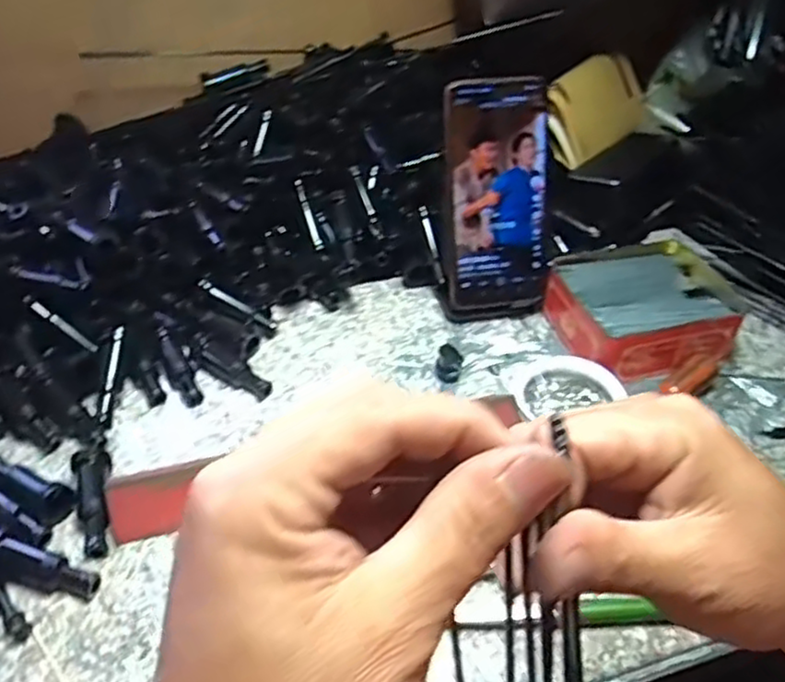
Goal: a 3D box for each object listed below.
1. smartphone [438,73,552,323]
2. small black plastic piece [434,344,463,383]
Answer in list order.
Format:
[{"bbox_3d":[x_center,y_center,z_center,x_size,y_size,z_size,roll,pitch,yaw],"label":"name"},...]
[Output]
[{"bbox_3d":[0.078,-0.103,0.533,0.082,0.177,0.018,-7,20,-8],"label":"smartphone"},{"bbox_3d":[0.042,0.016,0.519,0.019,0.022,0.017,6,42,6],"label":"small black plastic piece"}]

